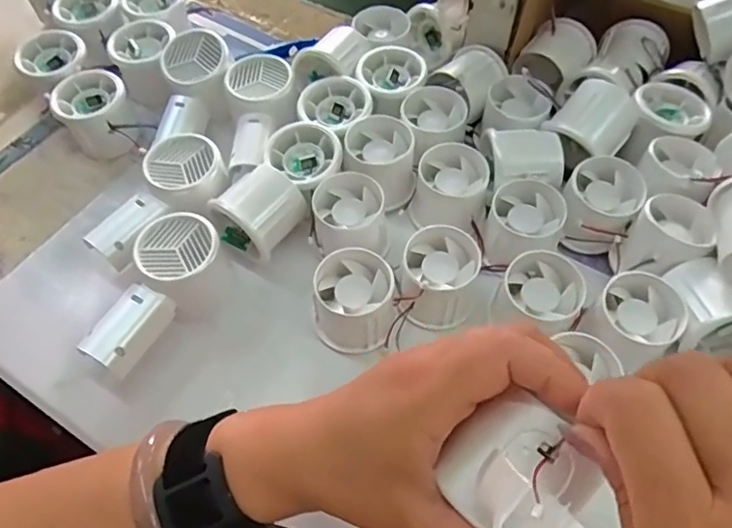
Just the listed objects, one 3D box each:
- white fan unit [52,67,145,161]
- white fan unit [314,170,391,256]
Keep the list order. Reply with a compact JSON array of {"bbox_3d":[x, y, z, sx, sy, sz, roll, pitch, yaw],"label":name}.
[{"bbox_3d":[-0.220,-0.125,0.486,0.059,0.045,0.060,-1,59,1],"label":"white fan unit"},{"bbox_3d":[-0.011,-0.033,0.422,0.052,0.040,0.056,-1,59,1],"label":"white fan unit"}]

